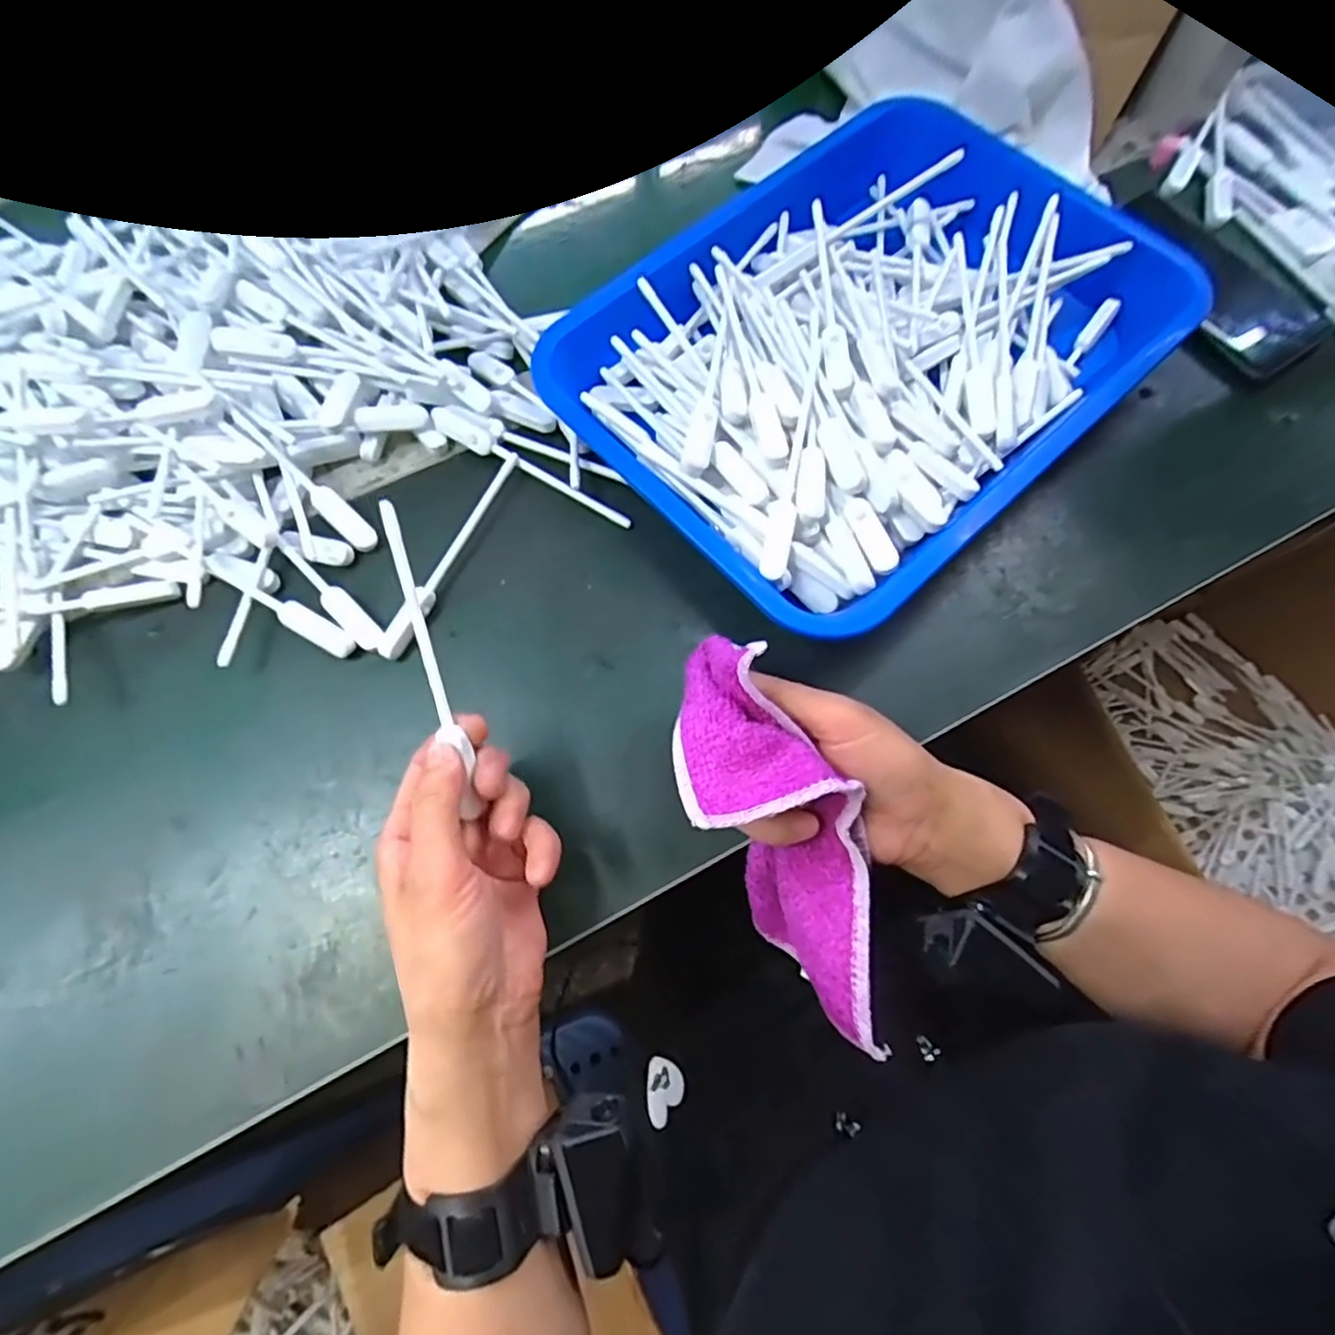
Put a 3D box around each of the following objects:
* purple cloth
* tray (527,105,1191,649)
[{"bbox_3d":[0.052,0.078,0.307,0.068,0.070,0.181,-24,95,-7],"label":"purple cloth"},{"bbox_3d":[0.127,-0.208,0.423,0.370,0.052,0.275,-40,75,-12],"label":"tray"}]

